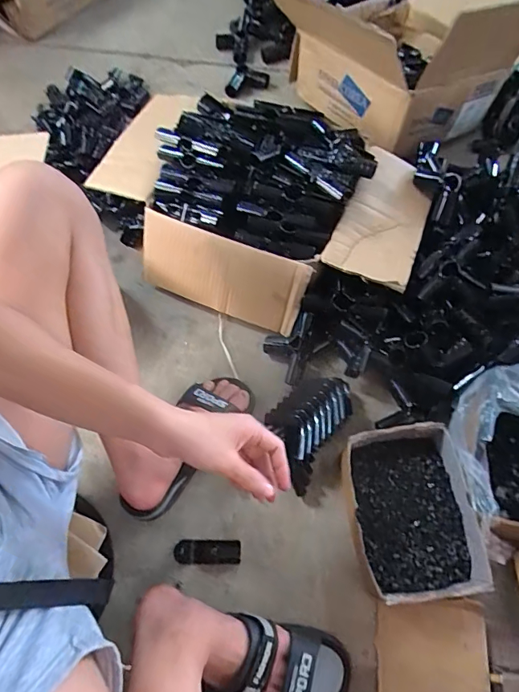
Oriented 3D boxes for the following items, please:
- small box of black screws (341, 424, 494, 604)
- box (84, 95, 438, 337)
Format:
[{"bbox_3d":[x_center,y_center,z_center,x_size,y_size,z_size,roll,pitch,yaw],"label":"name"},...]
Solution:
[{"bbox_3d":[0.199,0.223,0.620,0.149,0.083,0.202,-9,65,-2],"label":"small box of black screws"},{"bbox_3d":[-0.008,-0.251,0.798,0.564,0.158,0.358,23,68,12],"label":"box"}]

